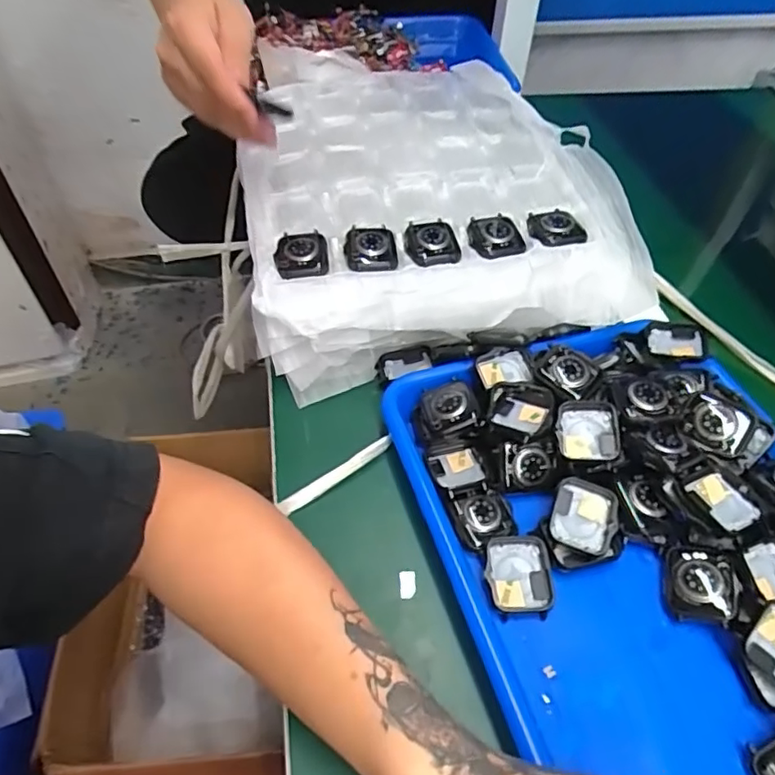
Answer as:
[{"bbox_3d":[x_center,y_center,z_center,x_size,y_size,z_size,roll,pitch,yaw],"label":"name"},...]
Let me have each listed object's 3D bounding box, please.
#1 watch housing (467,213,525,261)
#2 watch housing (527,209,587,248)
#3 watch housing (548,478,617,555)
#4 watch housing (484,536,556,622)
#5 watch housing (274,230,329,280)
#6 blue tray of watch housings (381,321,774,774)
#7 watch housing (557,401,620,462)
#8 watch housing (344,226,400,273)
[{"bbox_3d":[0.084,-0.118,0.452,0.041,0.008,0.045,-1,50,-2],"label":"watch housing"},{"bbox_3d":[0.130,-0.126,0.455,0.037,0.009,0.050,-12,51,-11],"label":"watch housing"},{"bbox_3d":[0.121,0.079,0.357,0.036,0.011,0.040,22,64,4],"label":"watch housing"},{"bbox_3d":[0.077,0.112,0.343,0.038,0.016,0.044,-1,50,-2],"label":"watch housing"},{"bbox_3d":[-0.065,-0.100,0.438,0.039,0.013,0.047,-7,50,-7],"label":"watch housing"},{"bbox_3d":[0.157,0.095,0.339,0.236,0.047,0.322,-14,51,-13],"label":"blue tray of watch housings"},{"bbox_3d":[0.129,0.027,0.375,0.036,0.011,0.044,-4,60,17],"label":"watch housing"},{"bbox_3d":[-0.012,-0.106,0.442,0.039,0.012,0.047,-7,50,-7],"label":"watch housing"}]

